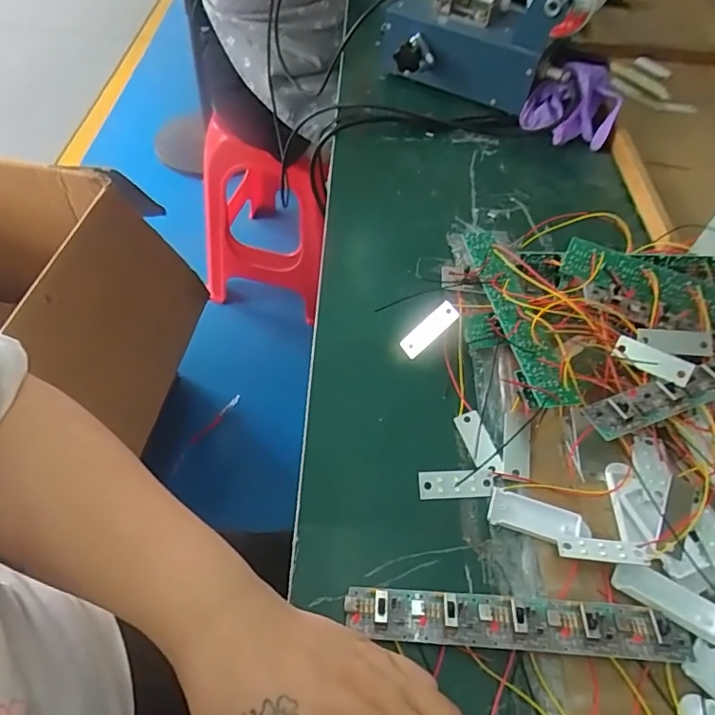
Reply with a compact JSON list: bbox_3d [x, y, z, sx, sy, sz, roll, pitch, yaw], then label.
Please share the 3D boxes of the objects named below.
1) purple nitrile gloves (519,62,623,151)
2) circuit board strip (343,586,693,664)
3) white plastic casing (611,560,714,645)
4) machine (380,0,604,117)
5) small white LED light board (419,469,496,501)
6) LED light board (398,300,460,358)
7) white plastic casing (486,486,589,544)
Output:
[{"bbox_3d":[0.205,-0.247,0.518,0.085,0.056,0.063,14,54,7],"label":"purple nitrile gloves"},{"bbox_3d":[0.080,0.137,0.274,0.170,0.019,0.025,2,54,6],"label":"circuit board strip"},{"bbox_3d":[0.163,0.126,0.277,0.056,0.006,0.019,27,56,16],"label":"white plastic casing"},{"bbox_3d":[0.117,-0.326,0.526,0.211,0.123,0.097,29,57,17],"label":"machine"},{"bbox_3d":[0.060,0.077,0.324,0.045,0.004,0.016,-2,74,-3],"label":"small white LED light board"},{"bbox_3d":[0.050,-0.019,0.378,0.047,0.004,0.017,-44,78,18],"label":"LED light board"},{"bbox_3d":[0.104,0.094,0.308,0.055,0.005,0.021,18,54,10],"label":"white plastic casing"}]

